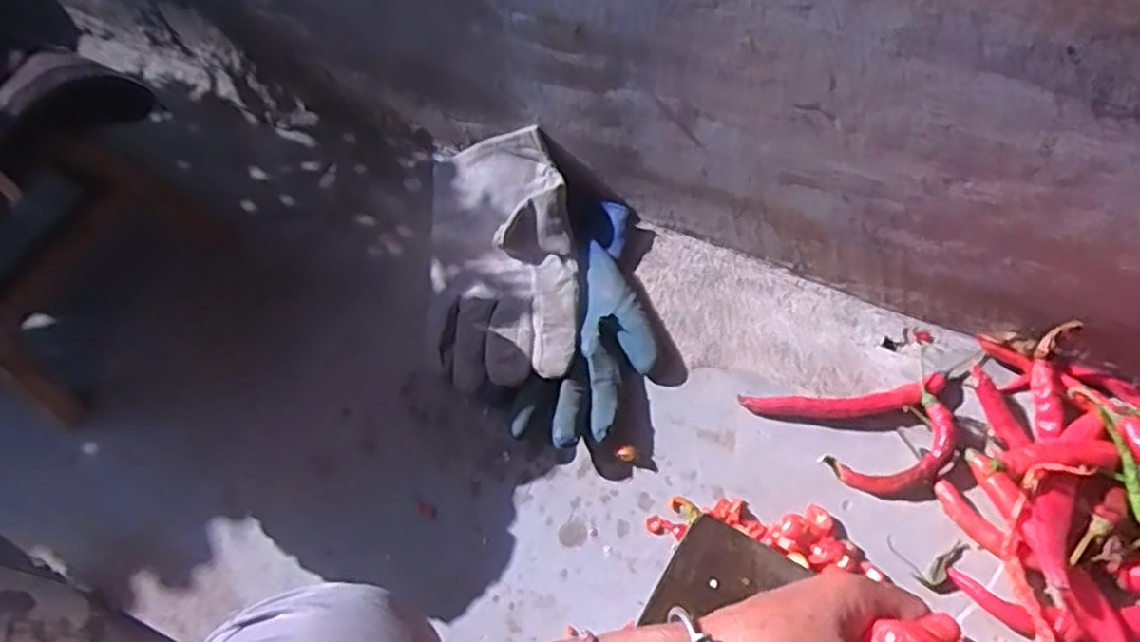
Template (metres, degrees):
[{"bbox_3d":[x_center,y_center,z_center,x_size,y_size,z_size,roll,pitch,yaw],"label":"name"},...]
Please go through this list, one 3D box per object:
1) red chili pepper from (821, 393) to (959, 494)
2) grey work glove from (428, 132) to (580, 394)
[{"bbox_3d":[0.232,0.092,0.506,0.092,0.023,0.048,-27,62,-13],"label":"red chili pepper"},{"bbox_3d":[-0.060,-0.057,0.595,0.122,0.065,0.234,-9,59,-3],"label":"grey work glove"}]

